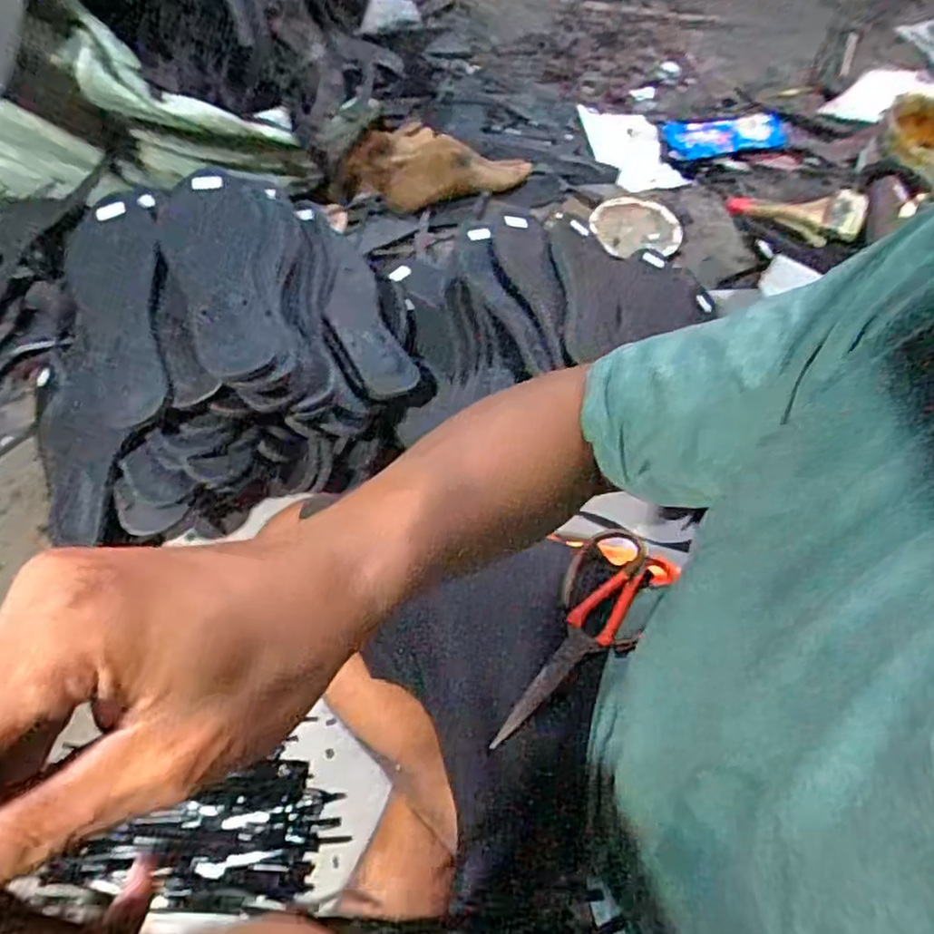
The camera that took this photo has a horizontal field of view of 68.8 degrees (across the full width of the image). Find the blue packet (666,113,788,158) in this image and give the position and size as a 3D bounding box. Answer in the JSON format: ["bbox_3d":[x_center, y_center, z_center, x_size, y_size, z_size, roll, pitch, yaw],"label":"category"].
[{"bbox_3d":[0.461,-0.594,1.215,0.240,0.017,0.090,-15,63,-12],"label":"blue packet"}]

